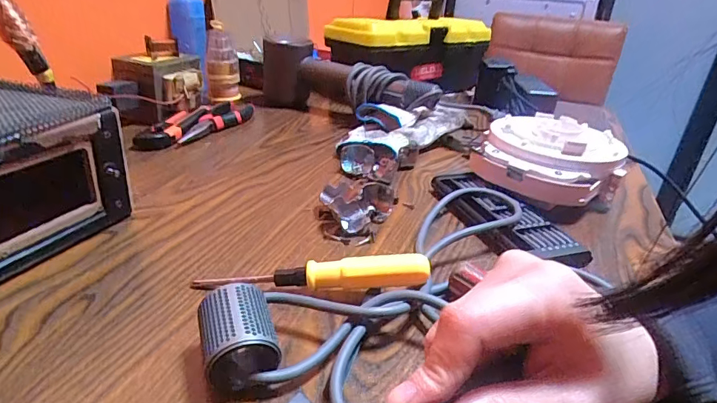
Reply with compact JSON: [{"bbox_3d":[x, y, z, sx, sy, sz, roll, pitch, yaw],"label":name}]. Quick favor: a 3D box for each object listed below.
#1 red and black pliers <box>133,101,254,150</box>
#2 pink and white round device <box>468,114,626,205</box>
[{"bbox_3d":[-0.208,-0.103,0.585,0.055,0.025,0.195,19,30,25],"label":"red and black pliers"},{"bbox_3d":[0.204,-0.044,0.484,0.141,0.068,0.154,20,31,26],"label":"pink and white round device"}]

